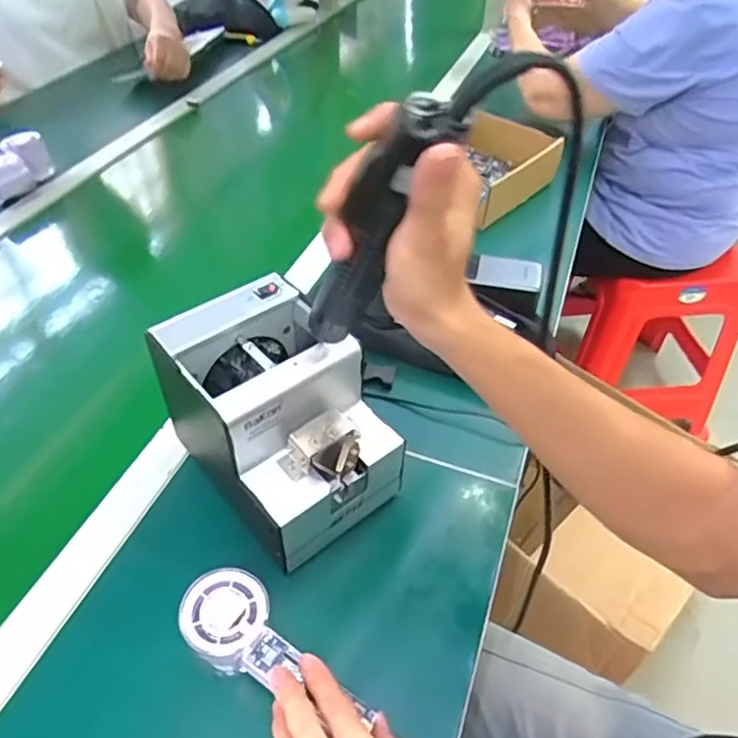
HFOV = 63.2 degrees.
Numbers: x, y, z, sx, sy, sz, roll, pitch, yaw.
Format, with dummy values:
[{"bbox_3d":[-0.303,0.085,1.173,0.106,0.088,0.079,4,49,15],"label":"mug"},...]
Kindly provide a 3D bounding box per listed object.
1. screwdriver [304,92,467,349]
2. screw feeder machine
[{"bbox_3d":[-0.004,-0.069,0.357,0.029,0.207,0.030,-35,77,-30],"label":"screwdriver"},{"bbox_3d":[-0.073,0.045,0.506,0.125,0.156,0.174,-31,53,-27],"label":"screw feeder machine"}]

